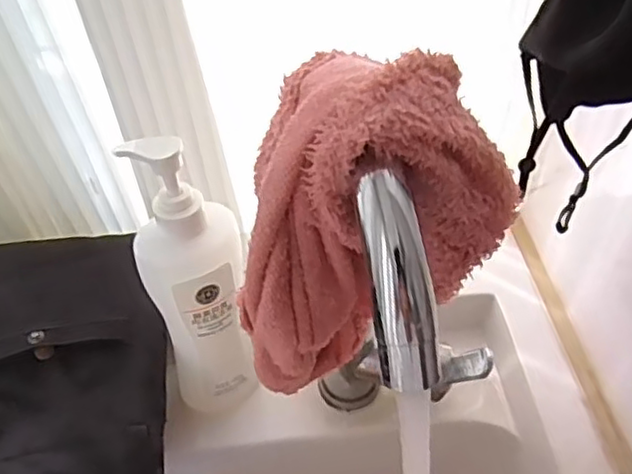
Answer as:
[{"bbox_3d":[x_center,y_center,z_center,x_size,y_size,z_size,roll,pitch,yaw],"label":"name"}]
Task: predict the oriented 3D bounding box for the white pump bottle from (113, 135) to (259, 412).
[{"bbox_3d":[-0.081,0.035,0.448,0.061,0.216,0.052,-16,47,-11],"label":"white pump bottle"}]

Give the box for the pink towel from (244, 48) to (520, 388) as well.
[{"bbox_3d":[0.027,0.001,0.288,0.100,0.157,0.086,12,48,16],"label":"pink towel"}]

